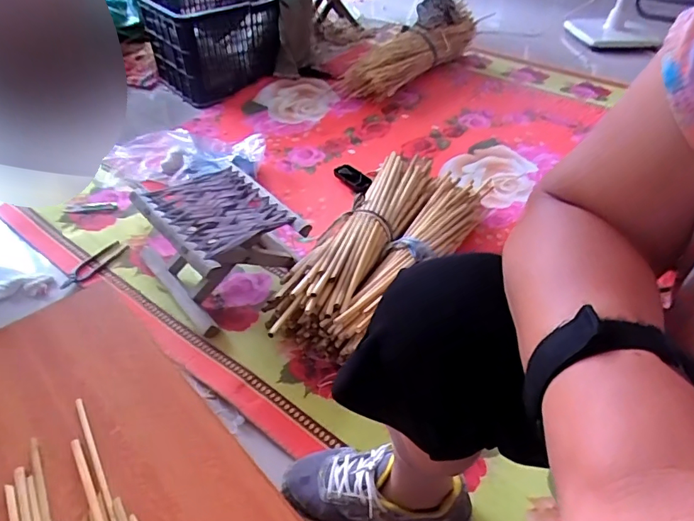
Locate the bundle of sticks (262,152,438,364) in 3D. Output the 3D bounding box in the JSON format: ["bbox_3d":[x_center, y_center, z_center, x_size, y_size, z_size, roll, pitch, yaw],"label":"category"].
[{"bbox_3d":[0.056,-0.044,0.992,0.196,0.109,0.592,19,45,18],"label":"bundle of sticks"}]

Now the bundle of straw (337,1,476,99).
[{"bbox_3d":[0.258,-0.761,1.731,0.166,0.168,0.713,28,48,25],"label":"bundle of straw"}]

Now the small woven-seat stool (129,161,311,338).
[{"bbox_3d":[-0.245,-0.035,0.932,0.238,0.167,0.278,-31,52,-30],"label":"small woven-seat stool"}]

